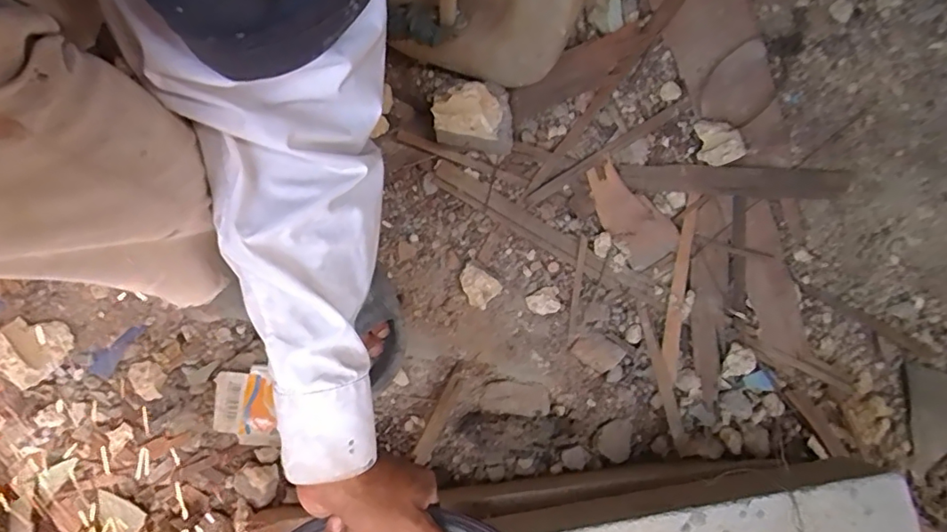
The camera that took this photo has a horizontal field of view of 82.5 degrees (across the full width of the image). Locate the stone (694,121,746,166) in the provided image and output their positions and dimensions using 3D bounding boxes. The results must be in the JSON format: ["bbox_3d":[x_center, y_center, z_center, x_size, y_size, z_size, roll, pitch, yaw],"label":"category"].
[{"bbox_3d":[0.285,-0.146,0.624,0.042,0.026,0.052,-2,78,-5],"label":"stone"}]

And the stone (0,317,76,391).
[{"bbox_3d":[-0.469,0.088,0.569,0.066,0.034,0.066,1,78,-5],"label":"stone"}]

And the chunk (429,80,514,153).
[{"bbox_3d":[-0.001,-0.166,0.609,0.092,0.061,0.078,-10,79,-7],"label":"chunk"}]

